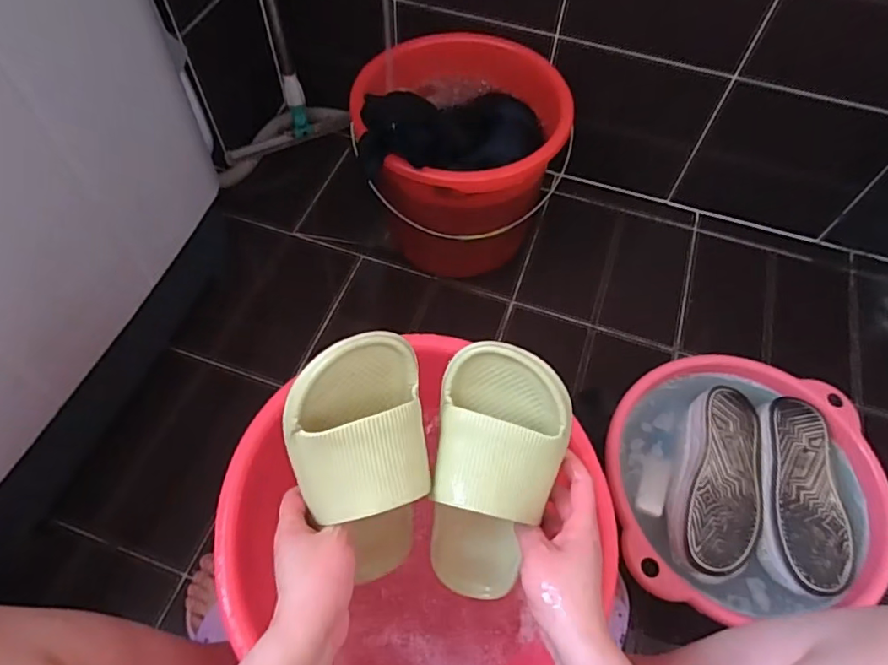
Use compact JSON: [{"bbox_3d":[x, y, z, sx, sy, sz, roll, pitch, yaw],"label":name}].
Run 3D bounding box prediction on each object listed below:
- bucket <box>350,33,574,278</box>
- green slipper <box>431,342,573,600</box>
[{"bbox_3d":[0.017,-0.278,0.959,0.333,0.303,0.328,1,60,-1],"label":"bucket"},{"bbox_3d":[0.040,0.128,0.443,0.099,0.230,0.058,9,19,4],"label":"green slipper"}]

